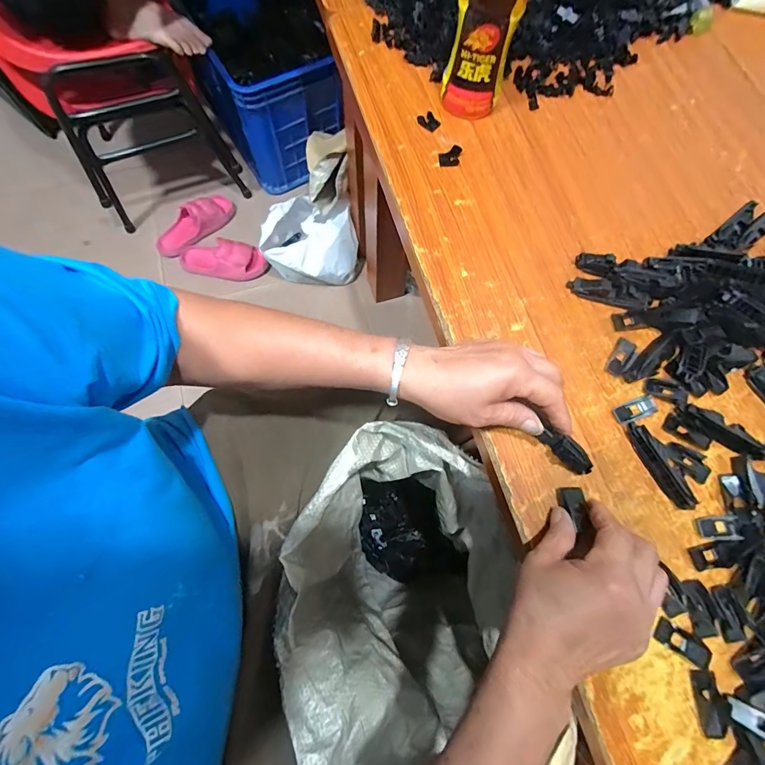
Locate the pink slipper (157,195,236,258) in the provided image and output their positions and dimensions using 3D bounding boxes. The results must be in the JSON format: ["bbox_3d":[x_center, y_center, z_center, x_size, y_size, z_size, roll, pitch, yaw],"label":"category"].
[{"bbox_3d":[-0.506,-0.433,1.064,0.082,0.074,0.244,34,76,9],"label":"pink slipper"}]

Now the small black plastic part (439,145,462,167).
[{"bbox_3d":[0.078,-0.258,0.442,0.027,0.011,0.019,-9,73,-5],"label":"small black plastic part"}]

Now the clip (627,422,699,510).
[{"bbox_3d":[0.242,0.072,0.339,0.014,0.015,0.078,-24,75,-9],"label":"clip"}]

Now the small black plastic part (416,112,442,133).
[{"bbox_3d":[0.055,-0.308,0.455,0.024,0.009,0.019,39,76,10],"label":"small black plastic part"}]

